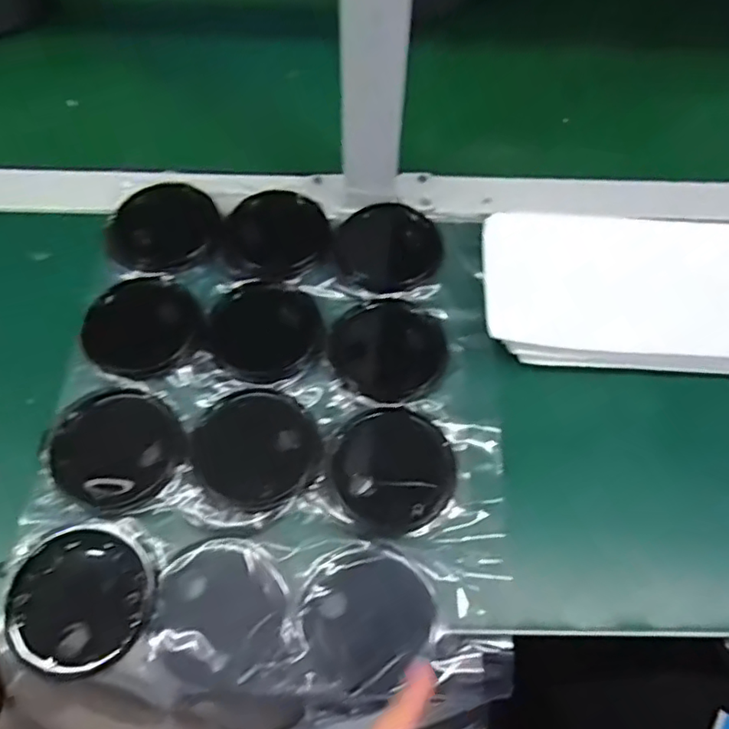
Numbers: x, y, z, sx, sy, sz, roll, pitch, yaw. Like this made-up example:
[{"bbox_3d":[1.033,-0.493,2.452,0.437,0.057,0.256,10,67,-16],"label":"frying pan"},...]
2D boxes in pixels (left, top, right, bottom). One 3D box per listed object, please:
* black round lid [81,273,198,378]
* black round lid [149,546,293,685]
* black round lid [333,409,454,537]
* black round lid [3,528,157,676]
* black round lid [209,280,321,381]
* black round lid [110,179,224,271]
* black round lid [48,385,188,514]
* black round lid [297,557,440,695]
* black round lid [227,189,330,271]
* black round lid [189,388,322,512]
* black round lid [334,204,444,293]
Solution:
[{"bbox_3d":[-0.150,-0.026,0.412,0.074,0.011,0.068,0,63,-1],"label":"black round lid"},{"bbox_3d":[-0.079,0.134,0.334,0.071,0.006,0.069,0,63,-1],"label":"black round lid"},{"bbox_3d":[0.018,0.063,0.376,0.071,0.005,0.074,0,63,-1],"label":"black round lid"},{"bbox_3d":[-0.155,0.127,0.334,0.076,0.010,0.071,0,63,-1],"label":"black round lid"},{"bbox_3d":[-0.067,-0.025,0.419,0.071,0.004,0.075,0,63,-1],"label":"black round lid"},{"bbox_3d":[-0.150,-0.104,0.453,0.078,0.010,0.068,-30,68,-15],"label":"black round lid"},{"bbox_3d":[-0.152,0.049,0.375,0.075,0.008,0.077,-30,68,-15],"label":"black round lid"},{"bbox_3d":[0.004,0.141,0.335,0.068,0.007,0.064,-24,66,-12],"label":"black round lid"},{"bbox_3d":[-0.065,-0.103,0.462,0.069,0.014,0.065,0,63,-1],"label":"black round lid"},{"bbox_3d":[-0.067,0.051,0.379,0.074,0.004,0.074,0,63,-1],"label":"black round lid"},{"bbox_3d":[0.018,-0.087,0.456,0.076,0.016,0.068,-21,66,-11],"label":"black round lid"}]

